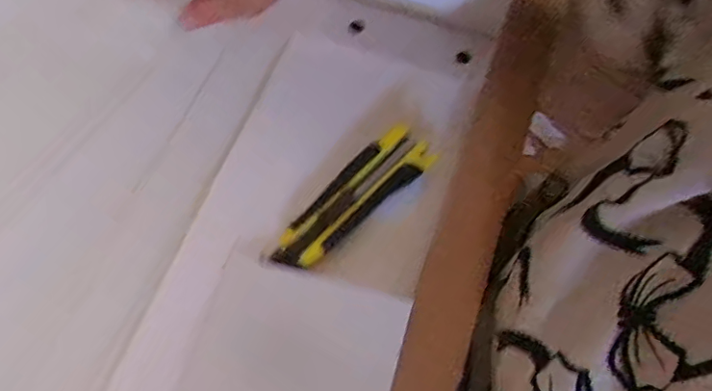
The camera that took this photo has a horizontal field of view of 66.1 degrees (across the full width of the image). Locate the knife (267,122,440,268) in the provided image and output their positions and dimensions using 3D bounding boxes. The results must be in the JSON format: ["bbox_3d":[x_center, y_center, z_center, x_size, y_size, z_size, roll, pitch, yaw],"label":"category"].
[{"bbox_3d":[-0.003,0.000,0.373,0.128,0.011,0.035,-39,73,-16],"label":"knife"}]

